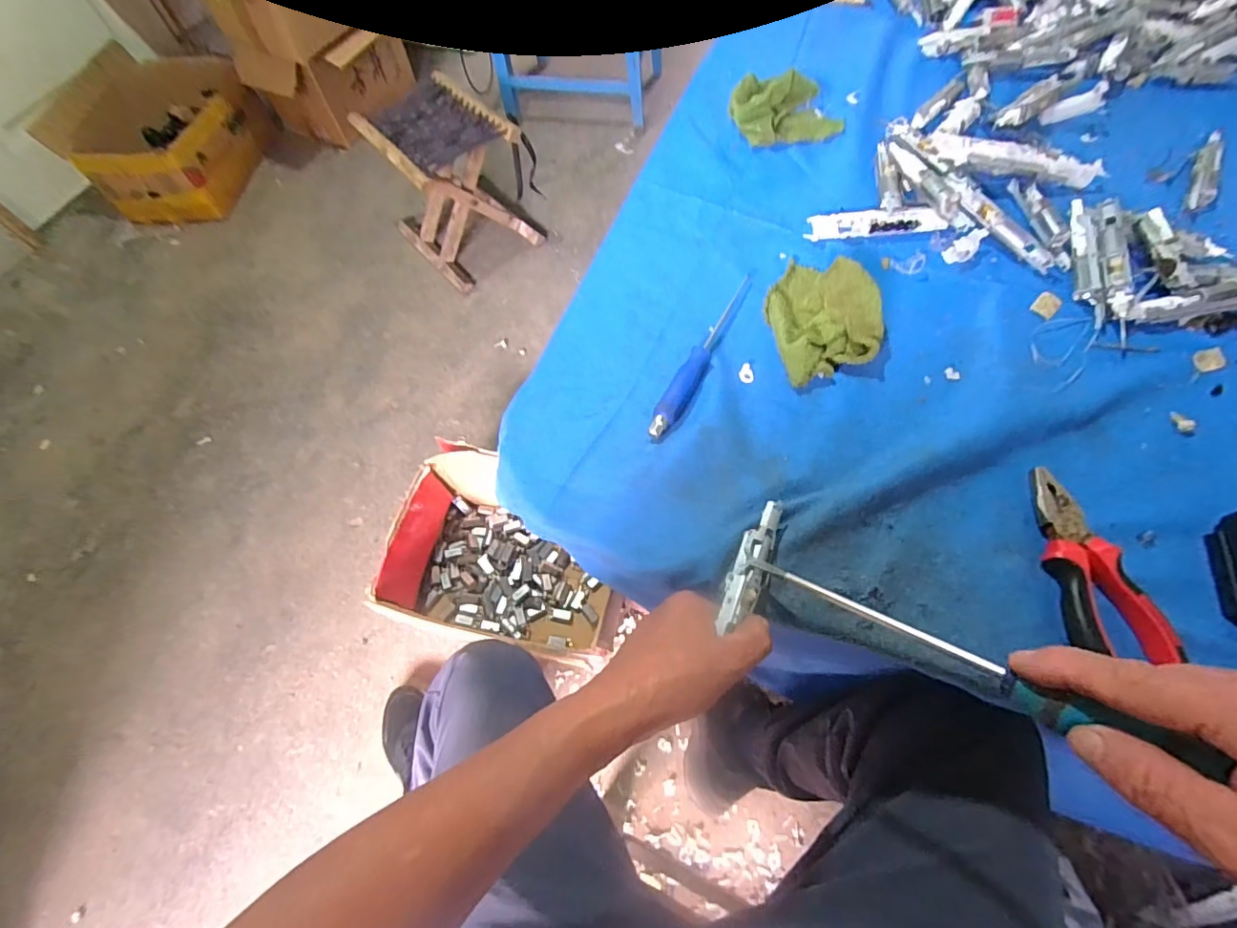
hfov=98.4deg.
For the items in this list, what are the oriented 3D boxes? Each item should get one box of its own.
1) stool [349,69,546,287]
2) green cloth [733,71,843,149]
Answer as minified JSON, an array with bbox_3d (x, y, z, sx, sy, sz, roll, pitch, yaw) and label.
[{"bbox_3d":[-0.405,-0.691,1.318,0.287,0.315,0.305,-41,69,-15],"label":"stool"},{"bbox_3d":[0.182,-0.381,0.572,0.116,0.045,0.053,-4,64,0],"label":"green cloth"}]

